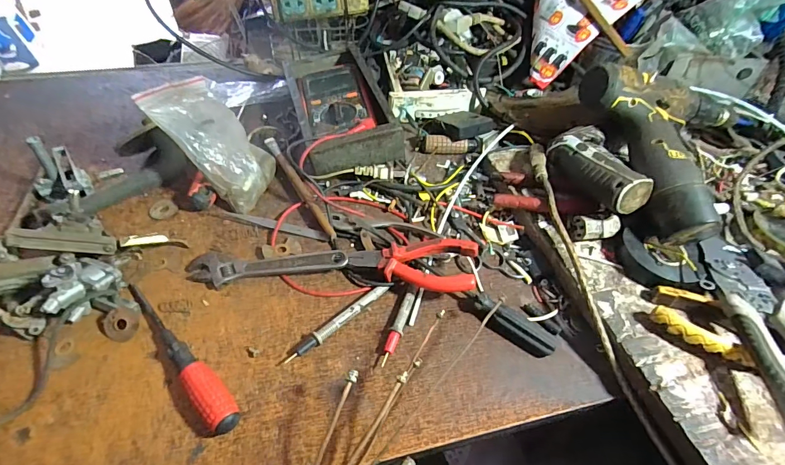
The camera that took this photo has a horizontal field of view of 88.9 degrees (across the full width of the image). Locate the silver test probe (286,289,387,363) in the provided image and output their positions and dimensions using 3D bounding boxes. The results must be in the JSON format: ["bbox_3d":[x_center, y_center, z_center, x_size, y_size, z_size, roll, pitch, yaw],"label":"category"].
[{"bbox_3d":[-0.045,0.077,0.350,0.010,0.011,0.107,38,58,26],"label":"silver test probe"}]

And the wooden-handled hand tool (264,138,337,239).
[{"bbox_3d":[-0.105,-0.055,0.451,0.013,0.008,0.181,-25,55,-22],"label":"wooden-handled hand tool"}]

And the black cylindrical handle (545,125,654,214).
[{"bbox_3d":[0.205,-0.061,0.402,0.056,0.045,0.117,-27,37,11],"label":"black cylindrical handle"}]

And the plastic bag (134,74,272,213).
[{"bbox_3d":[-0.184,-0.098,0.429,0.028,0.140,0.096,-22,25,37],"label":"plastic bag"}]

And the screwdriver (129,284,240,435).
[{"bbox_3d":[-0.171,0.093,0.320,0.024,0.021,0.161,-36,59,-28],"label":"screwdriver"}]

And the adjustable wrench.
[{"bbox_3d":[-0.118,0.034,0.377,0.148,0.012,0.034,0,49,-2],"label":"adjustable wrench"}]

